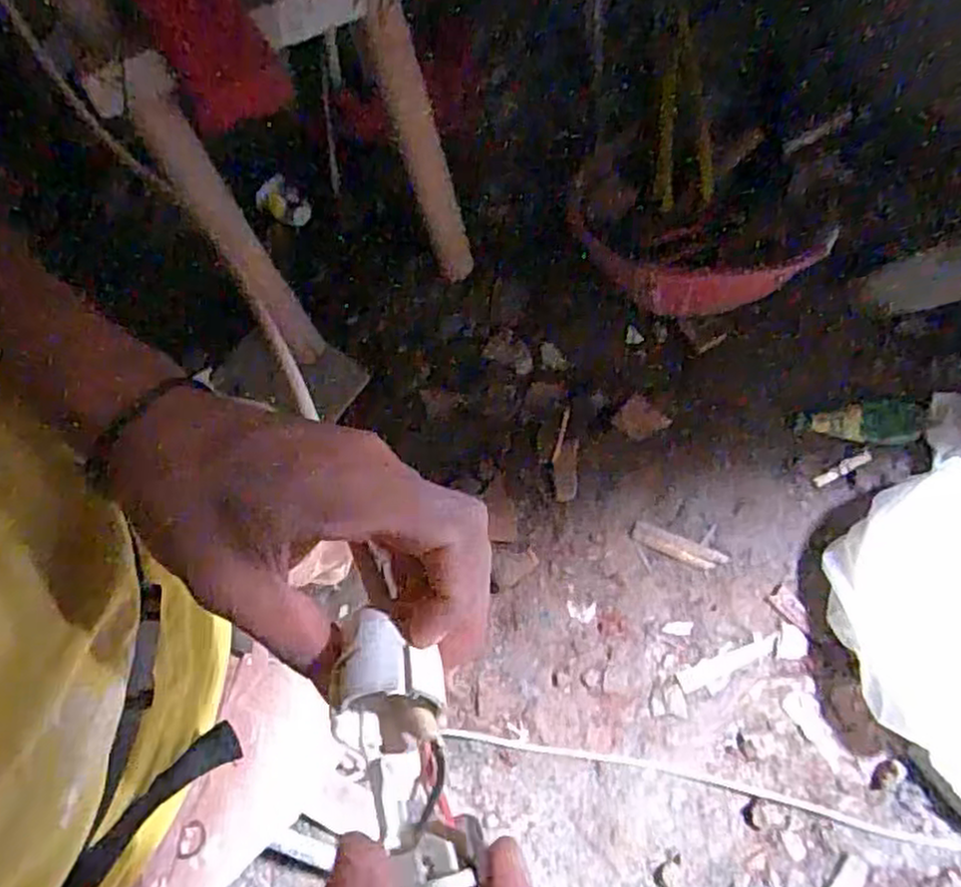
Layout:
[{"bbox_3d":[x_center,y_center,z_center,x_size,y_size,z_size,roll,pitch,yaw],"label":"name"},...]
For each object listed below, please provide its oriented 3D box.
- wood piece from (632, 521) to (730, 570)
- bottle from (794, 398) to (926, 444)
[{"bbox_3d":[0.318,0.165,1.190,0.148,0.009,0.035,23,79,7],"label":"wood piece"},{"bbox_3d":[0.591,-0.038,1.165,0.184,0.053,0.065,8,77,4],"label":"bottle"}]

